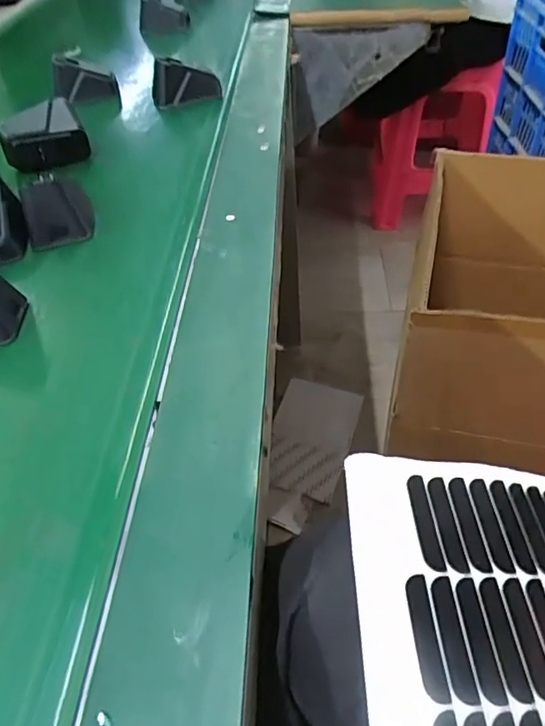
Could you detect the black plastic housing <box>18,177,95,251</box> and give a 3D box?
[{"bbox_3d":[-0.149,-0.105,0.365,0.046,0.042,0.019,-23,48,-16],"label":"black plastic housing"}]

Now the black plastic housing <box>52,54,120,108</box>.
[{"bbox_3d":[-0.208,-0.316,0.586,0.068,0.045,0.027,-15,47,-9],"label":"black plastic housing"}]

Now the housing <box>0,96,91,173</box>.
[{"bbox_3d":[-0.201,-0.196,0.460,0.065,0.045,0.038,-29,50,-21],"label":"housing"}]

